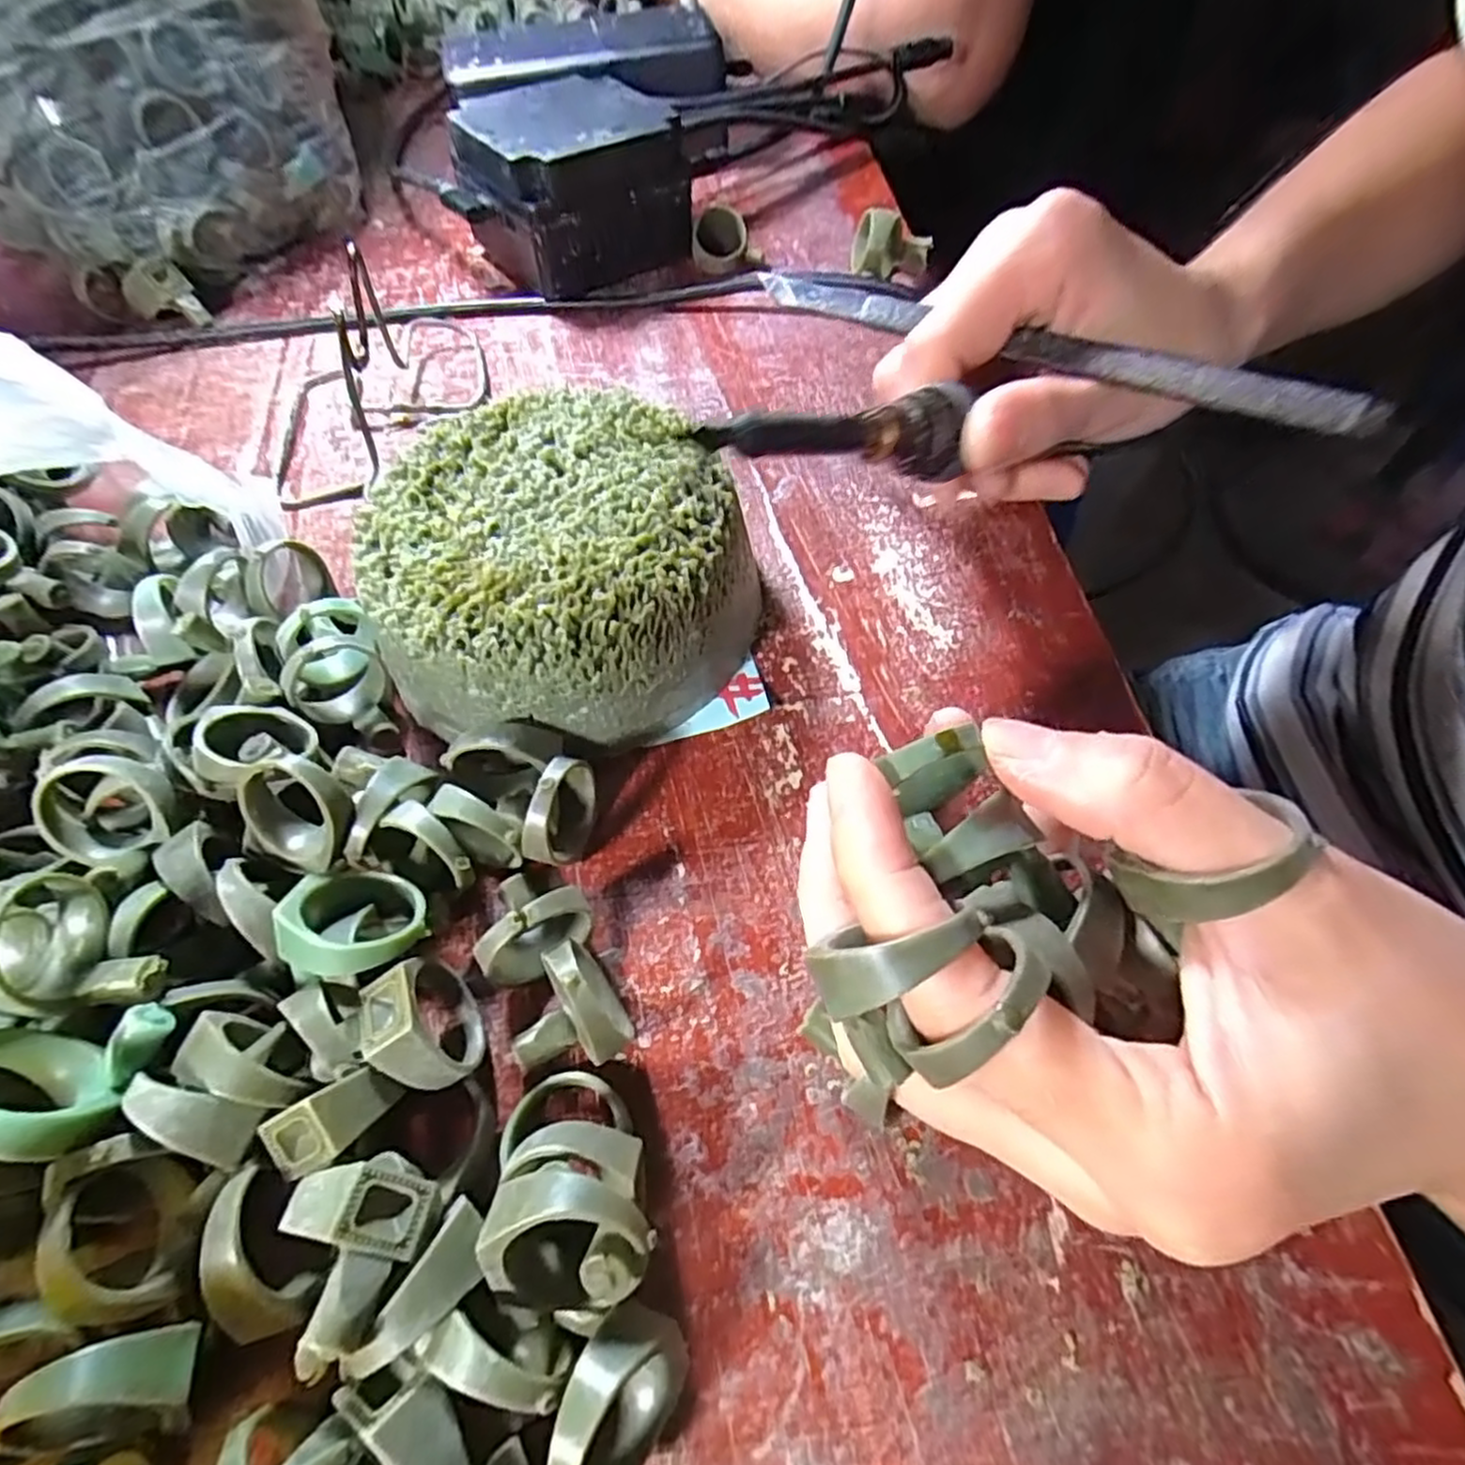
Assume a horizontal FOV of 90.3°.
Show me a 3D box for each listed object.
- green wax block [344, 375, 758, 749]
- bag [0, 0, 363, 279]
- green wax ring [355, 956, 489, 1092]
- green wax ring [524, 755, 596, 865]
[{"bbox_3d":[-0.047,-0.047,0.207,0.101,0.046,0.100,-21,62,-10],"label":"green wax block"},{"bbox_3d":[-0.269,-0.278,0.319,0.165,0.112,0.132,-3,60,0],"label":"bag"},{"bbox_3d":[-0.064,0.063,0.153,0.016,0.028,0.024,-20,60,-10],"label":"green wax ring"},{"bbox_3d":[-0.041,0.018,0.178,0.008,0.030,0.027,14,60,10],"label":"green wax ring"}]

